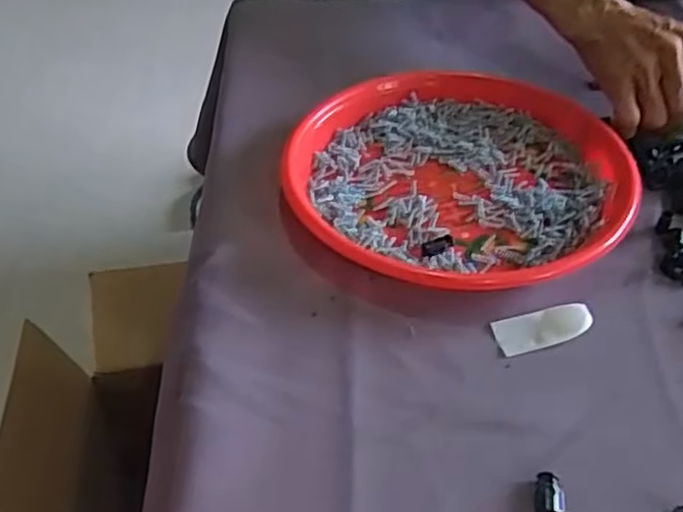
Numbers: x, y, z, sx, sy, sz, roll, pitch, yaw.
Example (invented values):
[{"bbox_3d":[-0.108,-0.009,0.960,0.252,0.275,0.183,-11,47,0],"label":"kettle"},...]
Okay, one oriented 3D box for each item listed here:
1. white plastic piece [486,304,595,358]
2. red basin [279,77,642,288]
[{"bbox_3d":[0.118,0.041,0.417,0.056,0.009,0.024,-10,45,-7],"label":"white plastic piece"},{"bbox_3d":[0.083,-0.059,0.506,0.228,0.030,0.221,-2,44,2],"label":"red basin"}]

